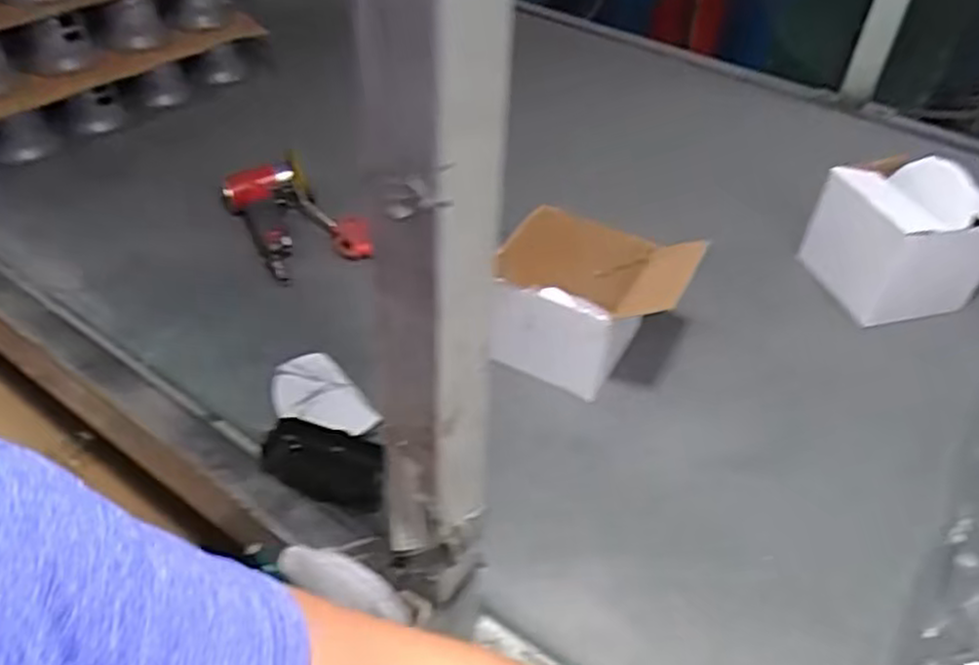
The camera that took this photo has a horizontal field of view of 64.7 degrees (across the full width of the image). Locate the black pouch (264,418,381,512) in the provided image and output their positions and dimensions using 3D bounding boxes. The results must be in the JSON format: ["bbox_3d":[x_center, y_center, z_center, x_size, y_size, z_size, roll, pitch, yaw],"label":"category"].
[{"bbox_3d":[-0.133,0.109,0.633,0.107,0.017,0.058,13,42,8],"label":"black pouch"}]

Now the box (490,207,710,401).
[{"bbox_3d":[0.096,-0.028,0.721,0.163,0.125,0.136,13,43,9],"label":"box"}]

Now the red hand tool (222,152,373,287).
[{"bbox_3d":[-0.223,-0.142,0.890,0.124,0.045,0.216,-21,48,-26],"label":"red hand tool"}]

